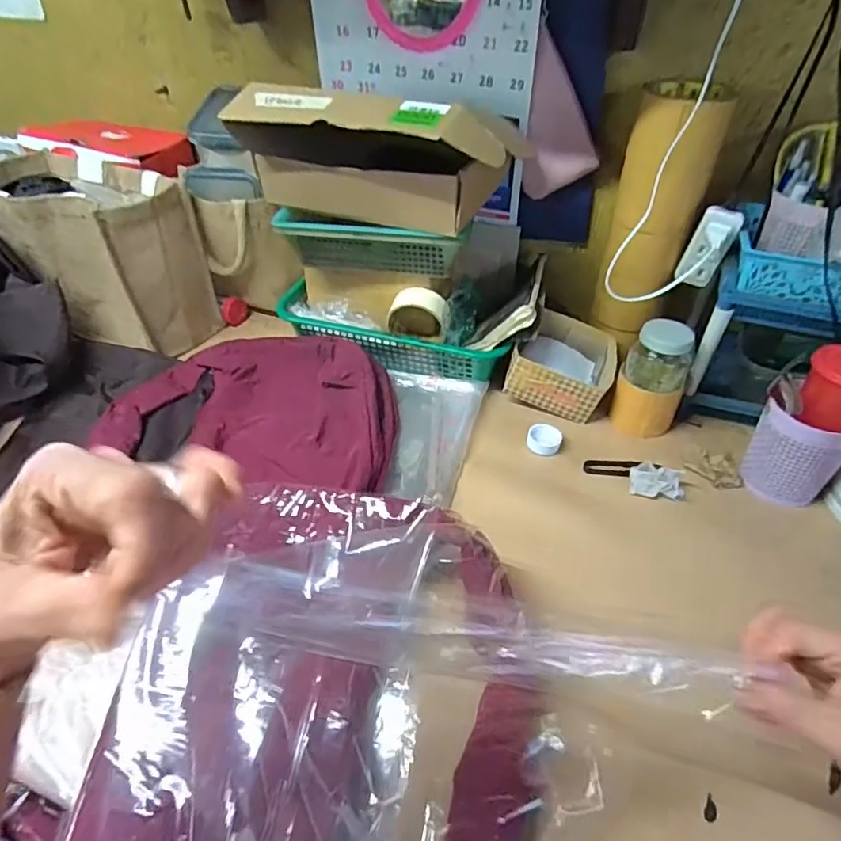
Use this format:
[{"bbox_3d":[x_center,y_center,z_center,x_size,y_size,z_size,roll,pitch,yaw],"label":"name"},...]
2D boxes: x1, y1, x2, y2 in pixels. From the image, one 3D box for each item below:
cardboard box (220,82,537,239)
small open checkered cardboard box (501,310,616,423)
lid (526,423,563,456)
[{"bbox_3d":[-0.047,-0.290,0.621,0.318,0.133,0.123,19,45,20],"label":"cardboard box"},{"bbox_3d":[0.203,-0.082,0.763,0.122,0.064,0.150,18,45,18],"label":"small open checkered cardboard box"},{"bbox_3d":[0.158,0.024,0.696,0.042,0.019,0.037,10,43,11],"label":"lid"}]

